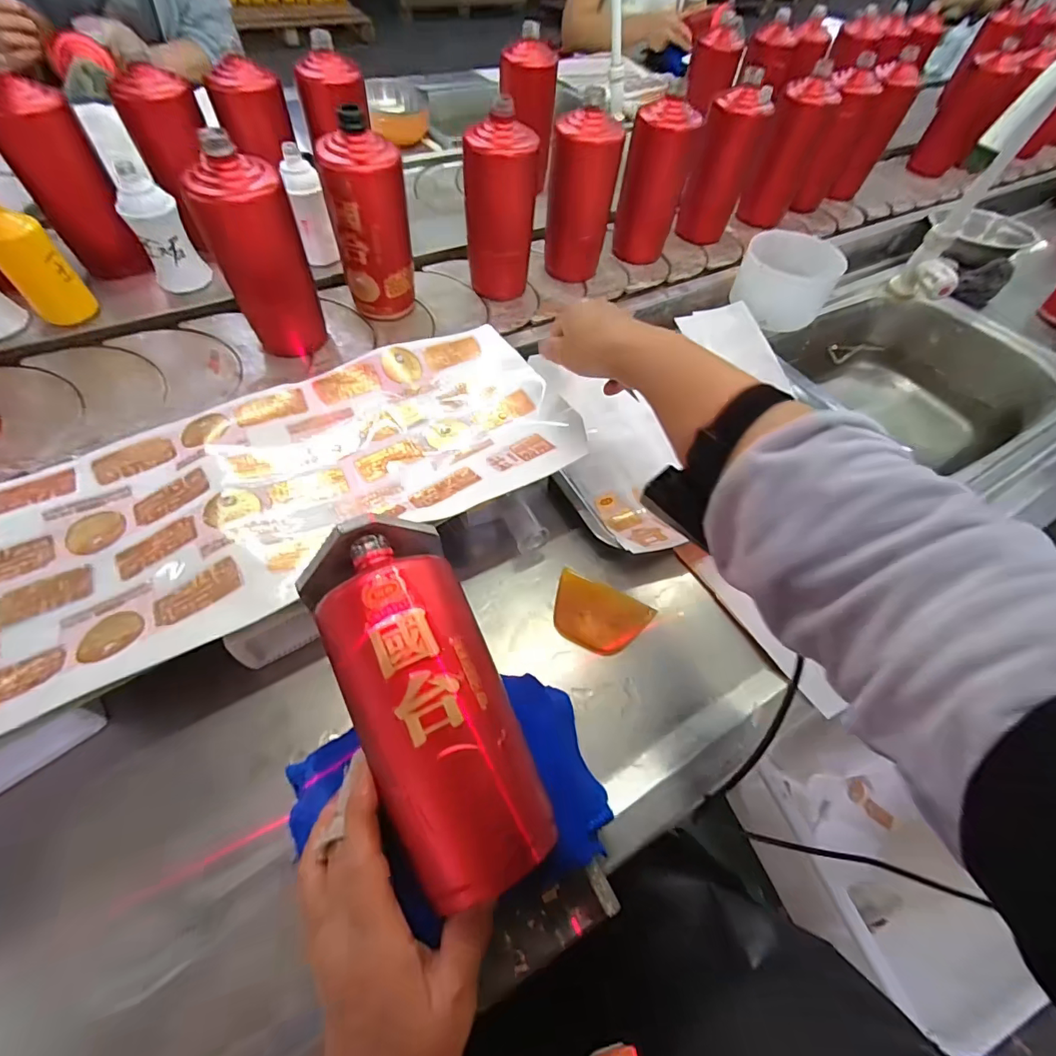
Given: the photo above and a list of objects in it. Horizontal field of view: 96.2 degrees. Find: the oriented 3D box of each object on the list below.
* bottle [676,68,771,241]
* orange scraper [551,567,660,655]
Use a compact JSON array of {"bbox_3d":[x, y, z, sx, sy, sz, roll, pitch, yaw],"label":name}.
[{"bbox_3d":[0.293,-0.539,0.718,0.070,0.181,0.078,38,62,18],"label":"bottle"},{"bbox_3d":[0.060,0.075,0.408,0.084,0.006,0.060,26,59,12],"label":"orange scraper"}]

